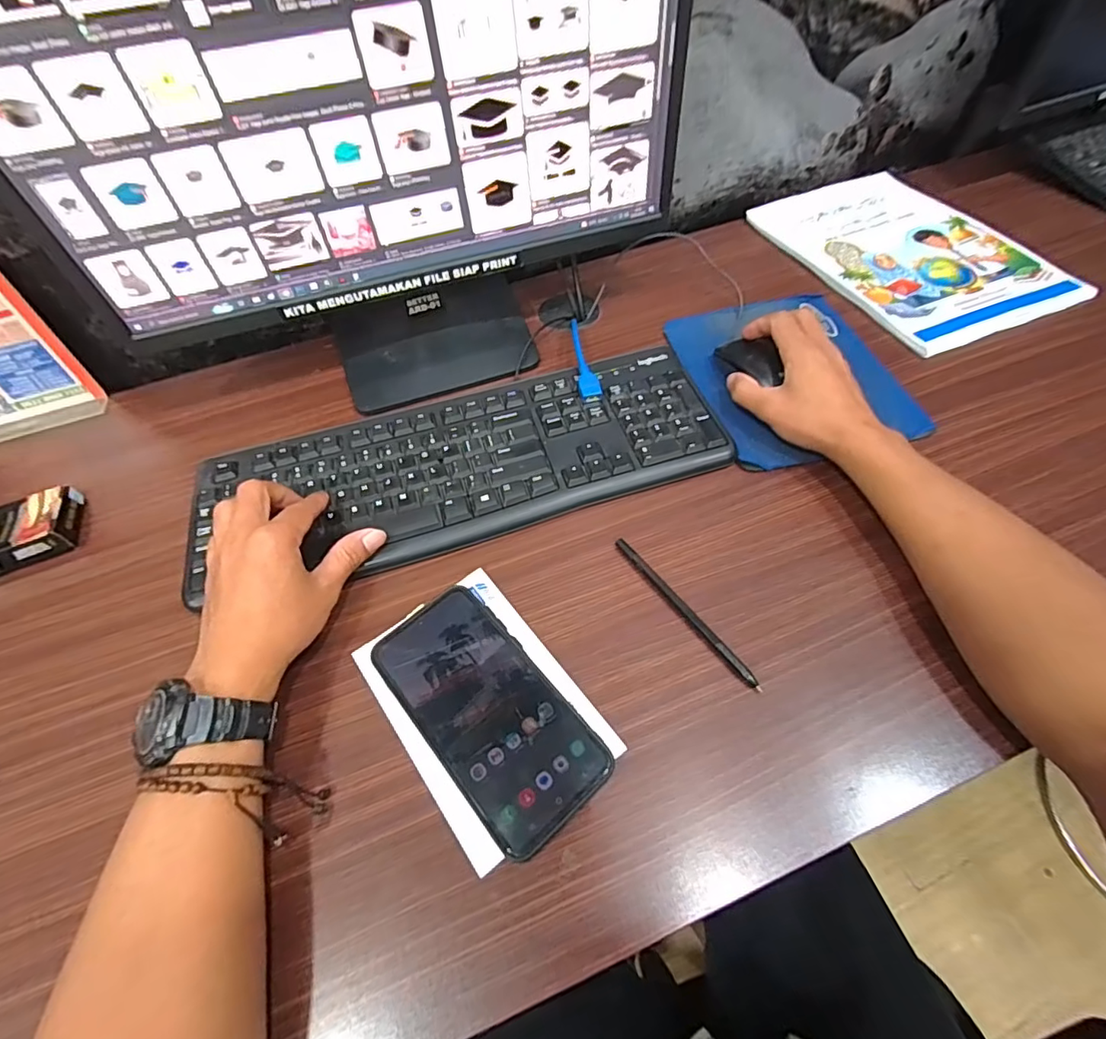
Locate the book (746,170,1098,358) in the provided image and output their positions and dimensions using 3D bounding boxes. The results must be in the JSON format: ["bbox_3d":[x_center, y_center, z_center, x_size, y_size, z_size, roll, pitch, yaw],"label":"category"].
[{"bbox_3d":[0.384,-0.313,0.595,0.210,0.013,0.323,-18,58,-8],"label":"book"}]

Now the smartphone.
[{"bbox_3d":[-0.042,0.118,0.337,0.079,0.016,0.163,-37,62,-19],"label":"smartphone"}]

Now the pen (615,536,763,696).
[{"bbox_3d":[0.091,0.062,0.370,0.007,0.006,0.139,-32,60,-16],"label":"pen"}]

